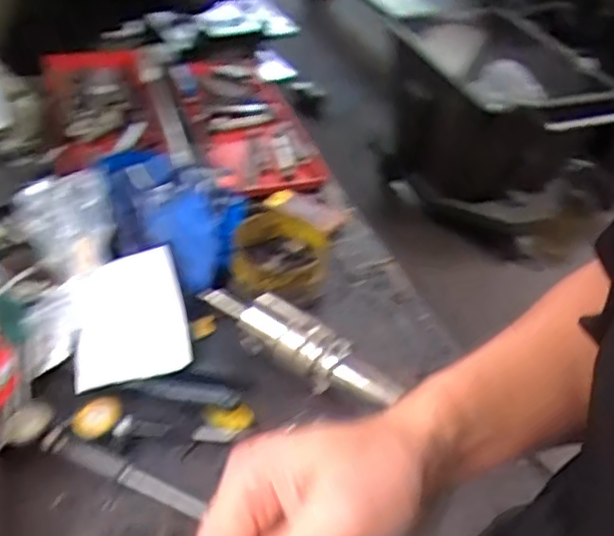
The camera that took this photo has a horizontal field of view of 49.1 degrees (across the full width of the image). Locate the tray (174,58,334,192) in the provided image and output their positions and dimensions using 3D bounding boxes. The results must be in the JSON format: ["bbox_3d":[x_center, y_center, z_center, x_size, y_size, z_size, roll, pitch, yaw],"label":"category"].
[{"bbox_3d":[-0.103,-0.244,1.061,0.165,0.034,0.412,-9,44,-16],"label":"tray"}]

